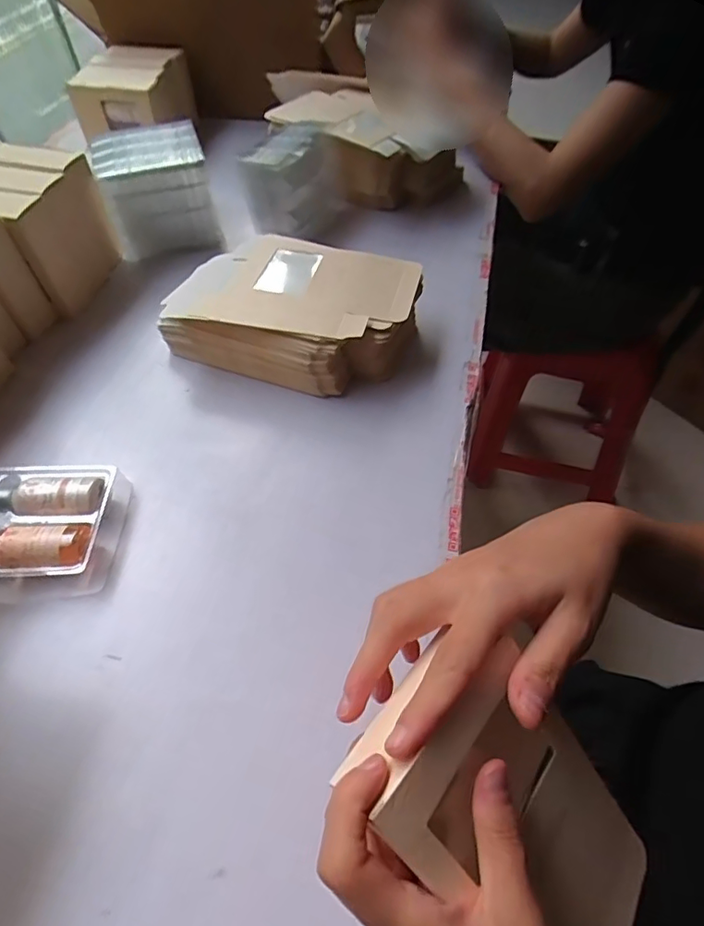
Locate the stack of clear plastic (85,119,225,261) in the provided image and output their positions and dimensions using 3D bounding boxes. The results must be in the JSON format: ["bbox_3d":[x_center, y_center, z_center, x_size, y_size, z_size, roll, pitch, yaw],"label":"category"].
[{"bbox_3d":[-0.206,-0.287,0.558,0.105,0.094,0.096,-16,55,-11],"label":"stack of clear plastic"}]

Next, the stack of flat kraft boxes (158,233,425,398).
[{"bbox_3d":[-0.052,-0.136,0.463,0.205,0.066,0.134,17,55,13],"label":"stack of flat kraft boxes"}]

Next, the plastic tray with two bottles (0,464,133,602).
[{"bbox_3d":[-0.214,0.043,0.355,0.098,0.029,0.090,-3,53,-2],"label":"plastic tray with two bottles"}]

